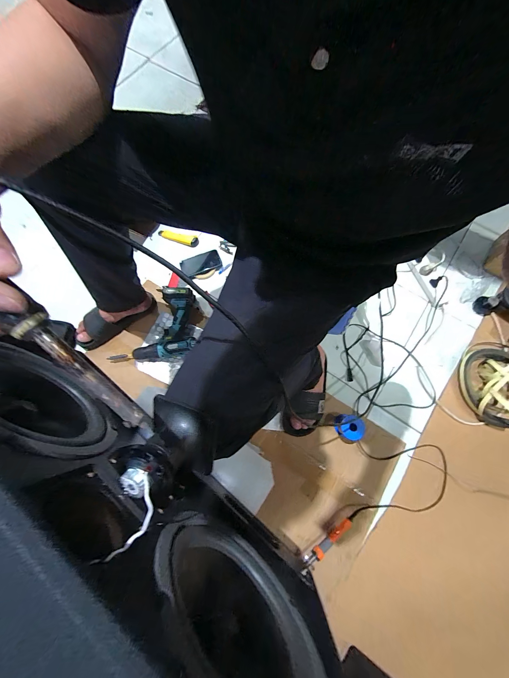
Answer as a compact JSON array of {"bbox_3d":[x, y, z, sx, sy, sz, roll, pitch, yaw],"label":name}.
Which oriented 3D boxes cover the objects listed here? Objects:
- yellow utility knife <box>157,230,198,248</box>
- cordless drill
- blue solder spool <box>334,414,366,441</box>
[{"bbox_3d":[-0.280,-0.369,0.890,0.145,0.026,0.033,12,75,3],"label":"yellow utility knife"},{"bbox_3d":[-0.307,-0.042,0.766,0.242,0.077,0.215,-5,75,-2],"label":"cordless drill"},{"bbox_3d":[0.271,0.250,0.699,0.062,0.064,0.067,16,76,4],"label":"blue solder spool"}]

